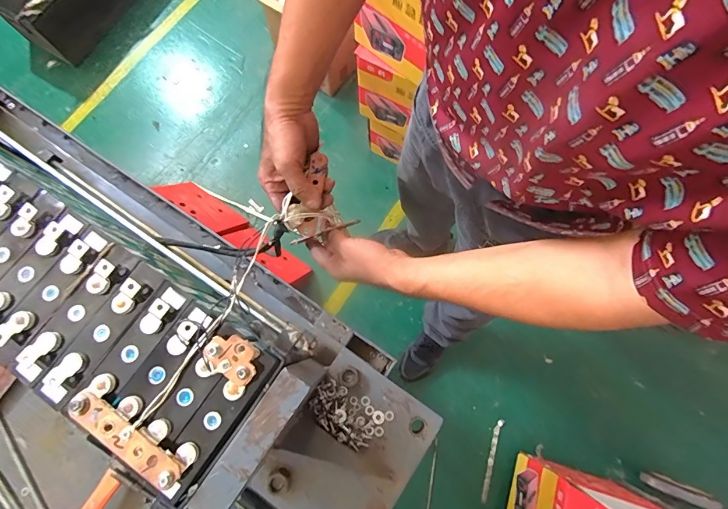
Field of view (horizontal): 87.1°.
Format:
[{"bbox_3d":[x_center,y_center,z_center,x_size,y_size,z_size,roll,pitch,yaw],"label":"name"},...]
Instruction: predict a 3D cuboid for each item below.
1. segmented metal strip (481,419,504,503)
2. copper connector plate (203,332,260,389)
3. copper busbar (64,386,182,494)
[{"bbox_3d":[0.401,0.643,1.203,0.023,0.018,0.245,18,78,5],"label":"segmented metal strip"},{"bbox_3d":[-0.107,0.084,0.312,0.044,0.010,0.031,35,80,8],"label":"copper connector plate"},{"bbox_3d":[-0.188,0.145,0.300,0.103,0.009,0.022,33,79,8],"label":"copper busbar"}]

